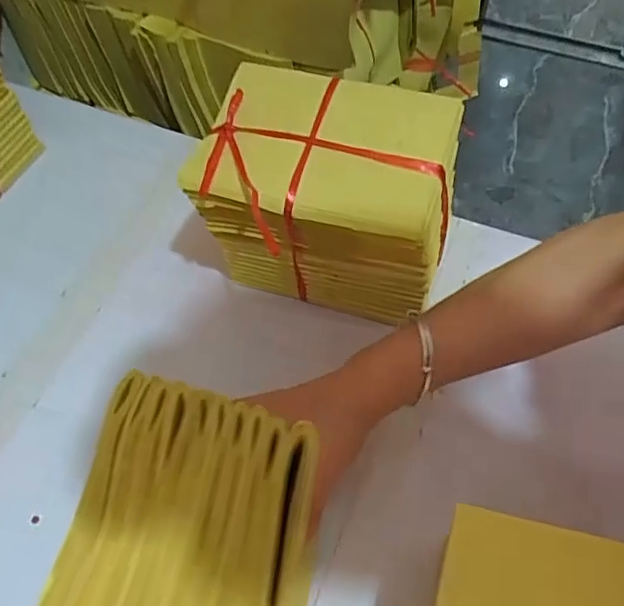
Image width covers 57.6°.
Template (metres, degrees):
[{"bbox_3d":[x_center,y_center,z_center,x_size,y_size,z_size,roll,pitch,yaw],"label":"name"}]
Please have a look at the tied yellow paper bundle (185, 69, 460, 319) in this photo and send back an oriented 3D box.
[{"bbox_3d":[0.016,-0.074,0.430,0.170,0.144,0.128,14,59,11],"label":"tied yellow paper bundle"}]

